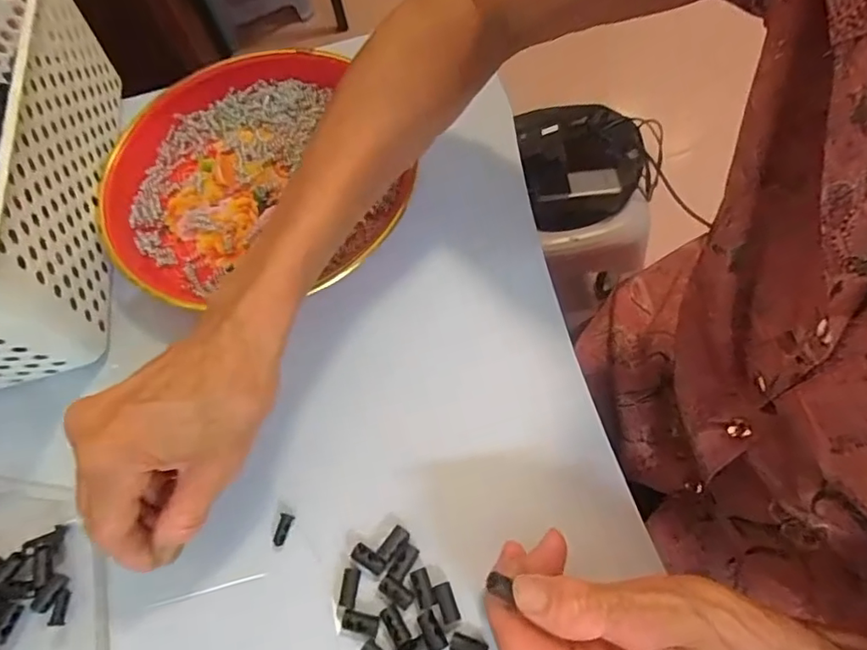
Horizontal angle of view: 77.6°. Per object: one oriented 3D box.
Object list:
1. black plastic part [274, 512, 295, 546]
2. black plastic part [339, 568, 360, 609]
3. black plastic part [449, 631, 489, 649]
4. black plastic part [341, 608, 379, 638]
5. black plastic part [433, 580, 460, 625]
[{"bbox_3d":[-0.081,0.109,0.289,0.007,0.004,0.017,7,64,10],"label":"black plastic part"},{"bbox_3d":[-0.043,0.134,0.275,0.008,0.008,0.018,4,64,8],"label":"black plastic part"},{"bbox_3d":[0.017,0.152,0.255,0.018,0.006,0.009,11,61,21],"label":"black plastic part"},{"bbox_3d":[-0.036,0.146,0.264,0.018,0.004,0.010,10,65,11],"label":"black plastic part"},{"bbox_3d":[0.006,0.136,0.264,0.009,0.004,0.018,-20,63,-4],"label":"black plastic part"}]

